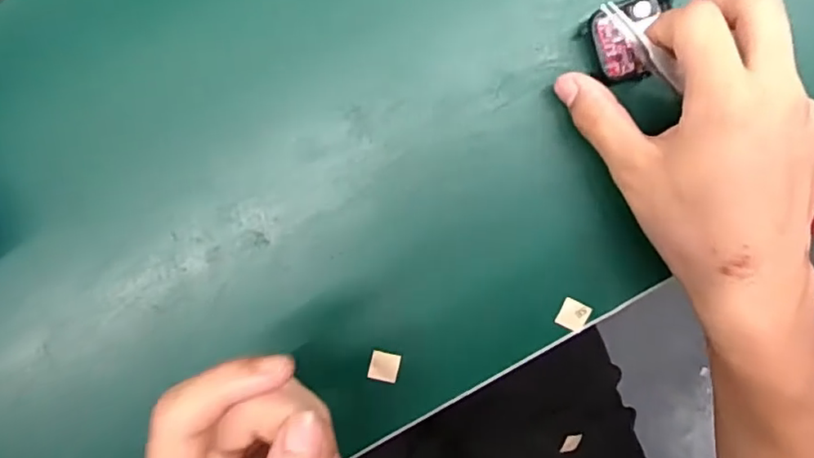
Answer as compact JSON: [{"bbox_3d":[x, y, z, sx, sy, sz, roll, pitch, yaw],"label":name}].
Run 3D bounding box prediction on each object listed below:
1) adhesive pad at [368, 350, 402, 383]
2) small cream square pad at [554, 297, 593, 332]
[{"bbox_3d":[-0.012,0.075,0.323,0.015,0.004,0.015,13,94,-2],"label":"adhesive pad"},{"bbox_3d":[0.091,0.047,0.322,0.015,0.004,0.016,25,94,-3],"label":"small cream square pad"}]

